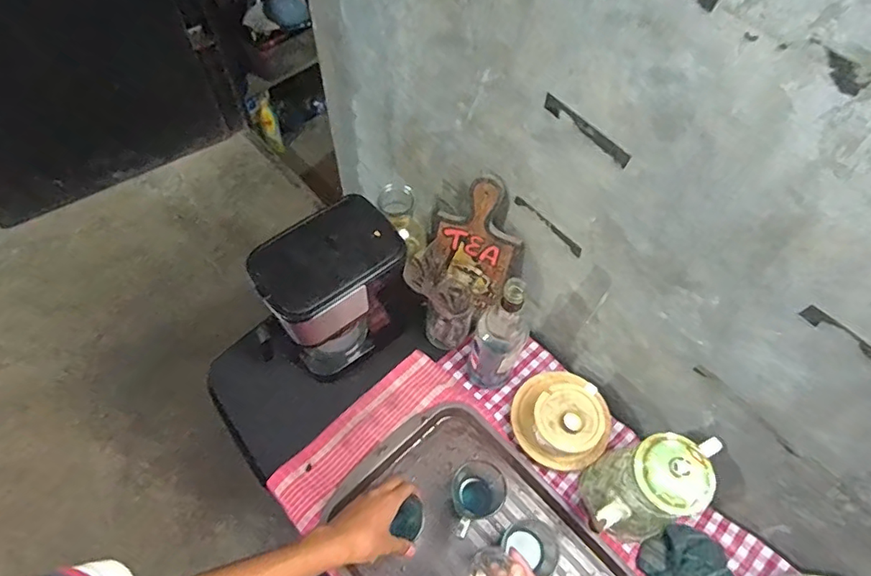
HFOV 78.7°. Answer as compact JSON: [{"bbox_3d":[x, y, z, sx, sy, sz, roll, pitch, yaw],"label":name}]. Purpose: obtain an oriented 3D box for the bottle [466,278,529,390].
[{"bbox_3d":[0.102,0.066,0.791,0.070,0.278,0.081,26,63,12],"label":"bottle"}]

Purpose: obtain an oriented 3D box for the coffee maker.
[{"bbox_3d":[-0.150,0.009,0.816,0.204,0.244,0.133,-38,69,-21],"label":"coffee maker"}]

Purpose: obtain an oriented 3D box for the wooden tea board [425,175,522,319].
[{"bbox_3d":[0.060,-0.065,0.836,0.130,0.238,0.030,22,44,7],"label":"wooden tea board"}]

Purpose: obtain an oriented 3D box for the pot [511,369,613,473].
[{"bbox_3d":[0.194,0.198,0.810,0.151,0.111,0.133,31,64,14],"label":"pot"}]

